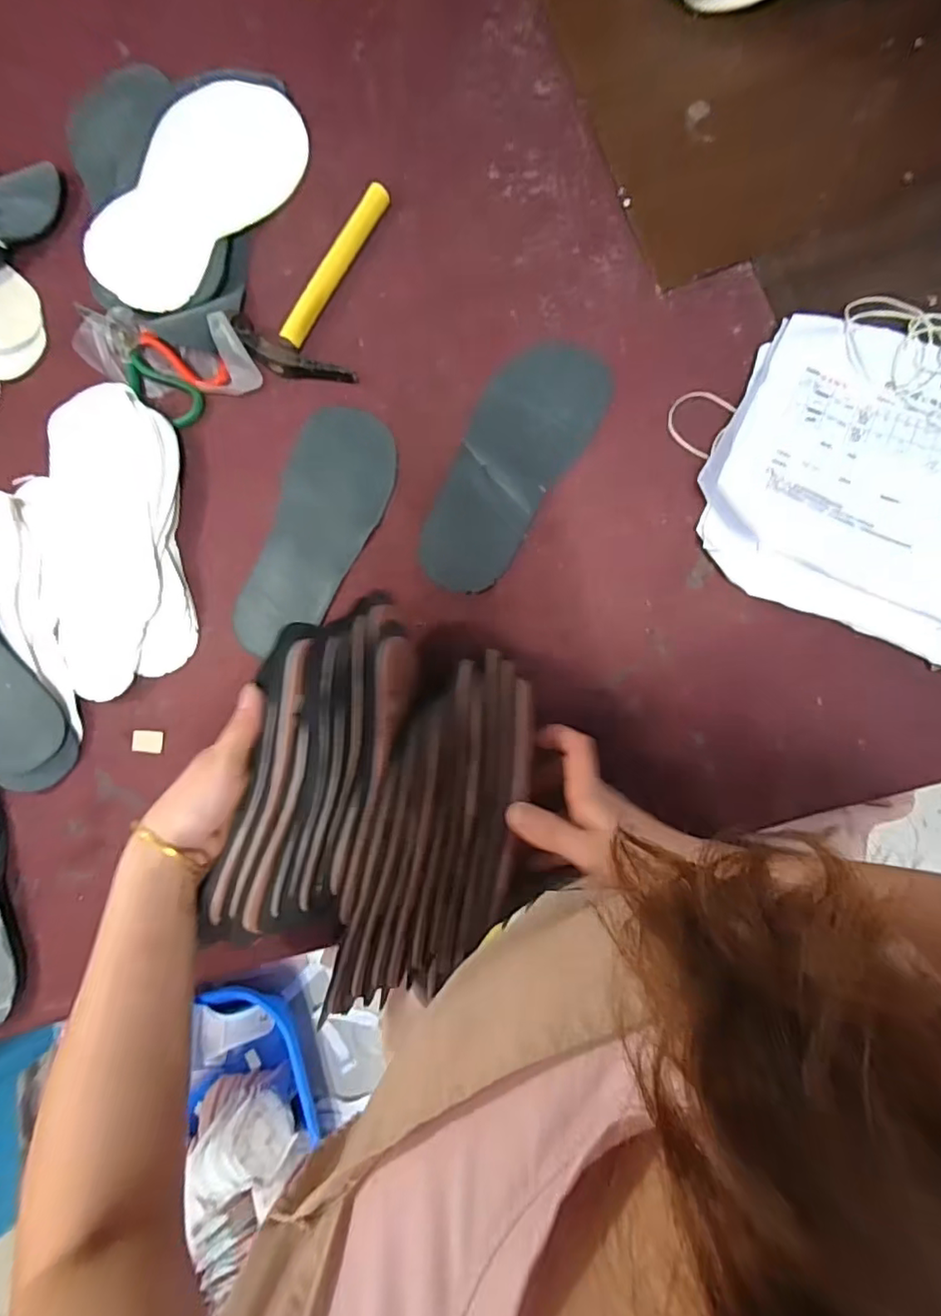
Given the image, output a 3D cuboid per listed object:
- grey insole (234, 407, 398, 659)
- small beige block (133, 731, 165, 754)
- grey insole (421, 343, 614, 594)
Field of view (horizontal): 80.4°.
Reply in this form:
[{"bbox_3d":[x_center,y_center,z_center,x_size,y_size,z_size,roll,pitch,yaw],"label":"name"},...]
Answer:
[{"bbox_3d":[-0.139,-0.113,0.507,0.098,0.005,0.233,19,88,9],"label":"grey insole"},{"bbox_3d":[-0.302,0.079,0.522,0.028,0.008,0.021,5,86,8],"label":"small beige block"},{"bbox_3d":[0.032,-0.172,0.493,0.102,0.004,0.233,34,90,9],"label":"grey insole"}]

